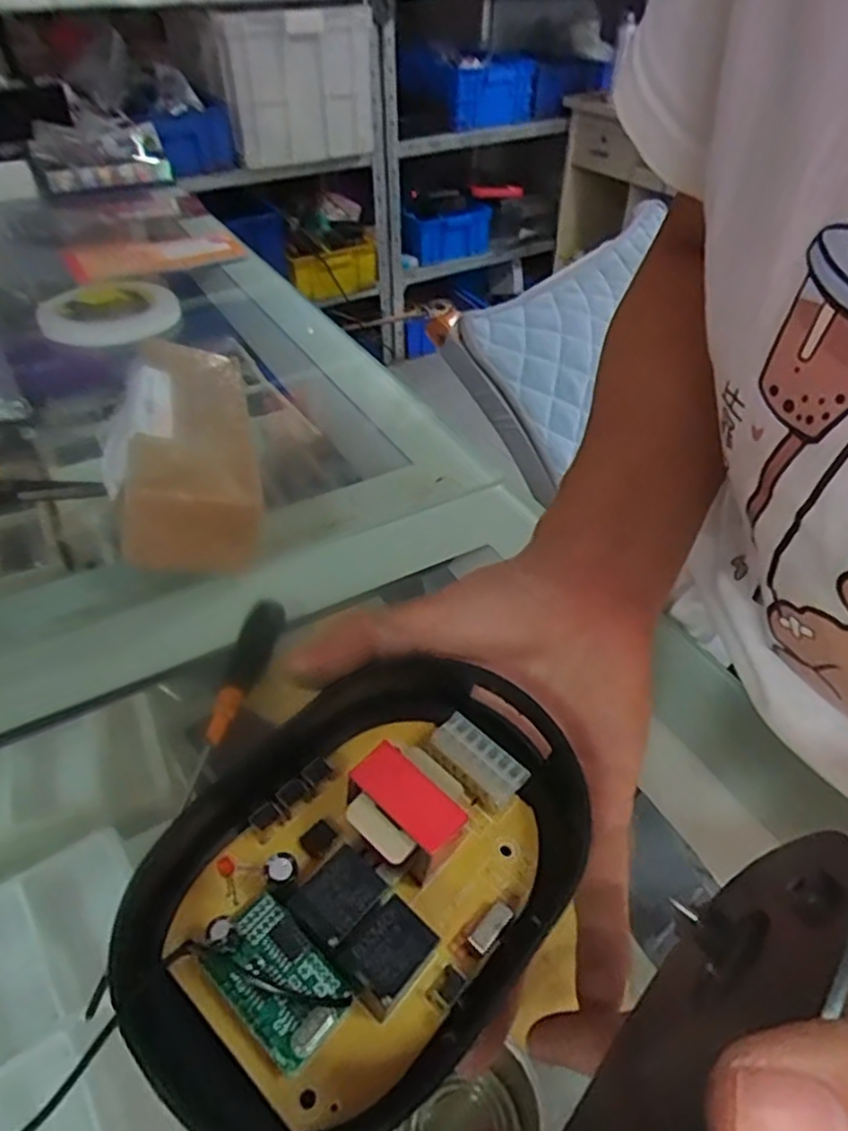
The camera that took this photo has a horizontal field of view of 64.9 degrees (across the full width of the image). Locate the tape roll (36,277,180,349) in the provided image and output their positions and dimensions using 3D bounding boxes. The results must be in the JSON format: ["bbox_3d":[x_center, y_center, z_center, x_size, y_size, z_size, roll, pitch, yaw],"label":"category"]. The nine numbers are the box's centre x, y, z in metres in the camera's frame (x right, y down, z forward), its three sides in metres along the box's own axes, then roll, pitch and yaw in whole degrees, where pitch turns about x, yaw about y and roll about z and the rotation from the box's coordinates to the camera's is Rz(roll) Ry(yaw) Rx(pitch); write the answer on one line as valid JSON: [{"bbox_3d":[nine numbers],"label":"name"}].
[{"bbox_3d":[-0.289,-0.235,0.607,0.114,0.028,0.129,-22,48,-22],"label":"tape roll"}]

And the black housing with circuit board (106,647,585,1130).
[{"bbox_3d":[-0.014,0.072,0.171,0.084,0.029,0.123,30,50,27],"label":"black housing with circuit board"}]

